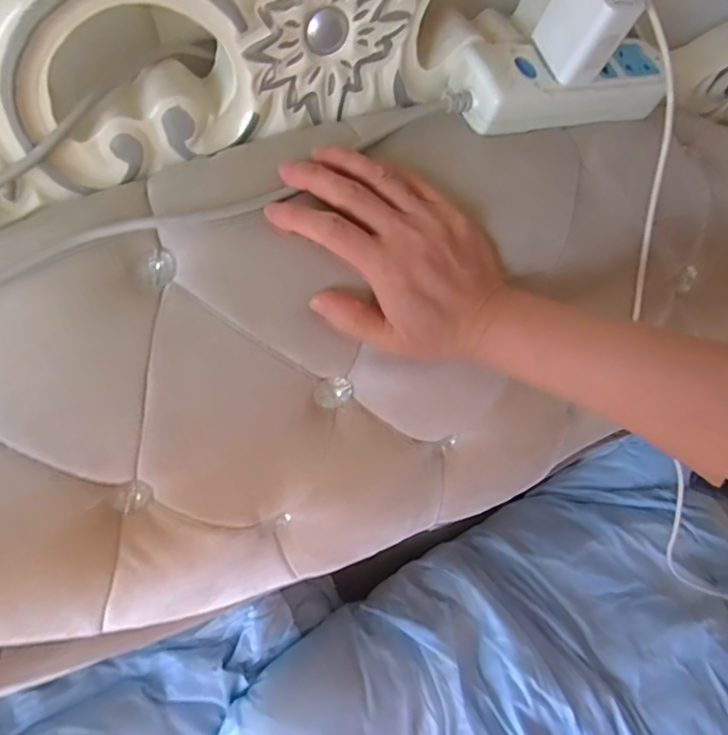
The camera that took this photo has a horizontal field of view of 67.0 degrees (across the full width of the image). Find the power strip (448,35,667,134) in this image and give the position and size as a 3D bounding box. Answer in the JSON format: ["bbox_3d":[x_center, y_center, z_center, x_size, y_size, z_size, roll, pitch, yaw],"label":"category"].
[{"bbox_3d":[0.139,-0.201,0.390,0.155,0.044,0.061,-14,60,-24],"label":"power strip"}]

